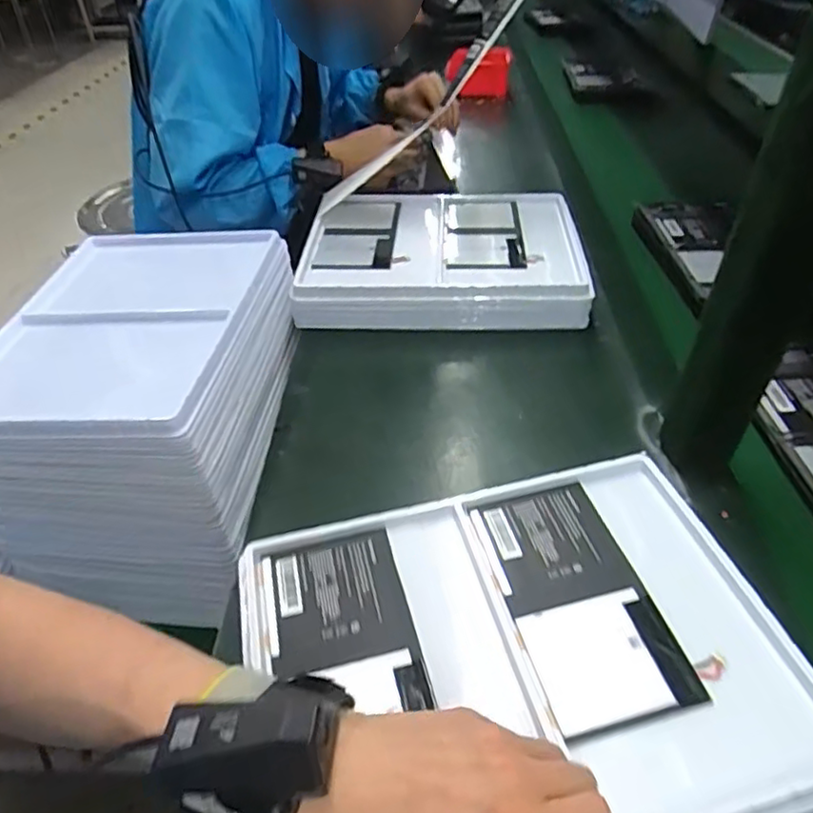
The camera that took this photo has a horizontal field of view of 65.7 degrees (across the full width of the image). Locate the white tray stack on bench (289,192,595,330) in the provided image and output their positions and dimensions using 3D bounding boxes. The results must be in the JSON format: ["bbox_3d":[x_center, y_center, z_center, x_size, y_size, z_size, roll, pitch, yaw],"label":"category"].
[{"bbox_3d":[0.046,-0.189,0.779,0.331,0.057,0.269,3,41,5],"label":"white tray stack on bench"}]

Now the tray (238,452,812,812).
[{"bbox_3d":[0.065,0.156,0.396,0.321,0.025,0.243,-11,41,-10],"label":"tray"}]

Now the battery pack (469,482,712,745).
[{"bbox_3d":[0.113,0.125,0.423,0.092,0.010,0.171,-10,41,-9],"label":"battery pack"}]

